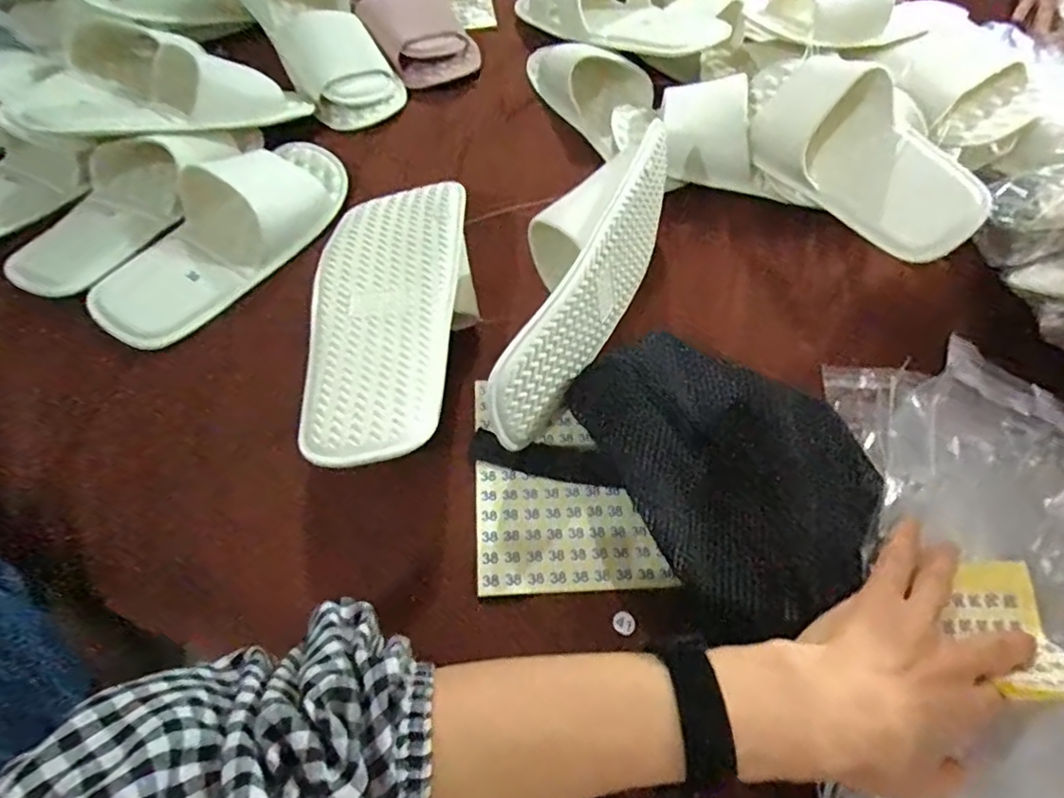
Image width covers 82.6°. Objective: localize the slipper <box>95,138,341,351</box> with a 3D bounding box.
[{"bbox_3d":[-0.252,-0.142,0.498,0.105,0.049,0.242,31,63,15],"label":"slipper"}]

